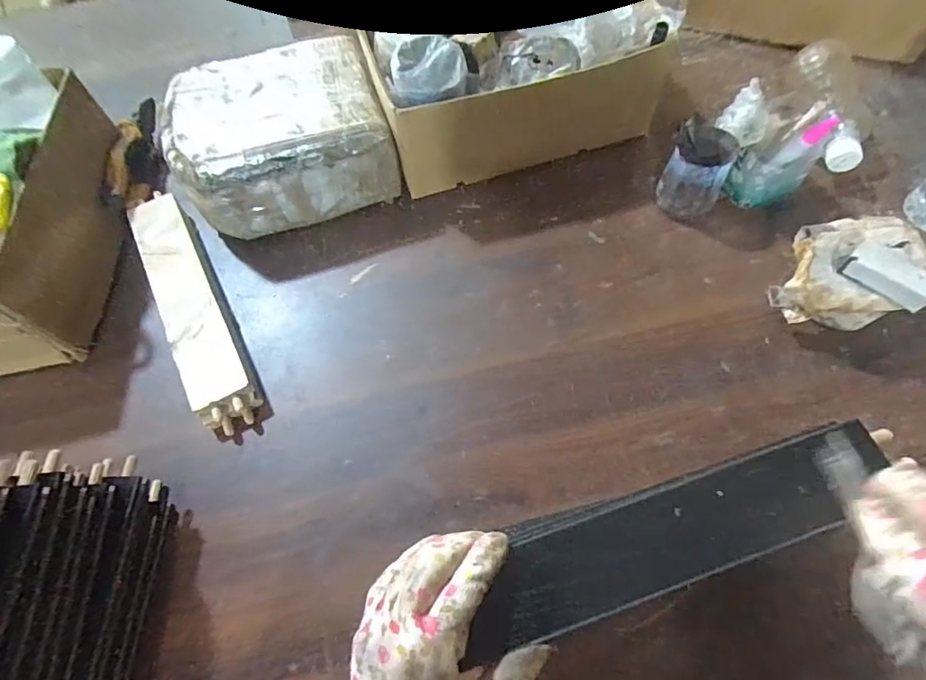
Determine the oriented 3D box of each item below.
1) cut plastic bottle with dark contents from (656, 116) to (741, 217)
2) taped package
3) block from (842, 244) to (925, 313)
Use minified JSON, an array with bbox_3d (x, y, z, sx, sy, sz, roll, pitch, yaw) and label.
[{"bbox_3d":[0.252,-0.183,0.546,0.065,0.085,0.071,-1,63,3],"label":"cut plastic bottle with dark contents"},{"bbox_3d":[-0.205,-0.230,0.586,0.225,0.111,0.182,-18,64,-5],"label":"taped package"},{"bbox_3d":[0.365,-0.055,0.427,0.033,0.020,0.064,-42,67,-16],"label":"block"}]

